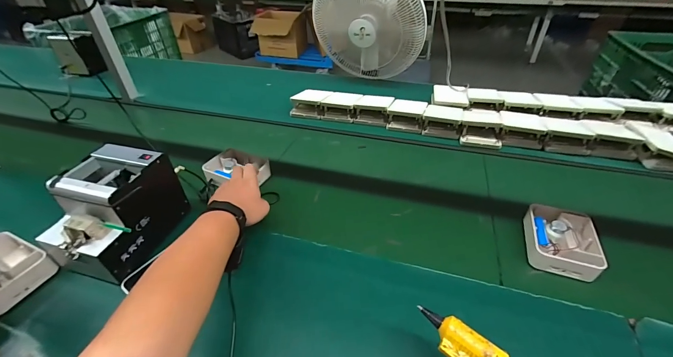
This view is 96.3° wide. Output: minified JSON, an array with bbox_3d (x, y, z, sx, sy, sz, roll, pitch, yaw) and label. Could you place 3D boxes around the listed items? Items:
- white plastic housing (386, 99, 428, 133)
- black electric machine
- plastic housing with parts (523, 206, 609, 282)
[{"bbox_3d":[0.207,-0.188,0.890,0.105,0.051,0.122,12,40,16],"label":"white plastic housing"},{"bbox_3d":[-0.382,0.051,0.516,0.132,0.129,0.178,9,41,13],"label":"black electric machine"},{"bbox_3d":[0.392,0.107,0.531,0.100,0.046,0.132,12,42,17],"label":"plastic housing with parts"}]

